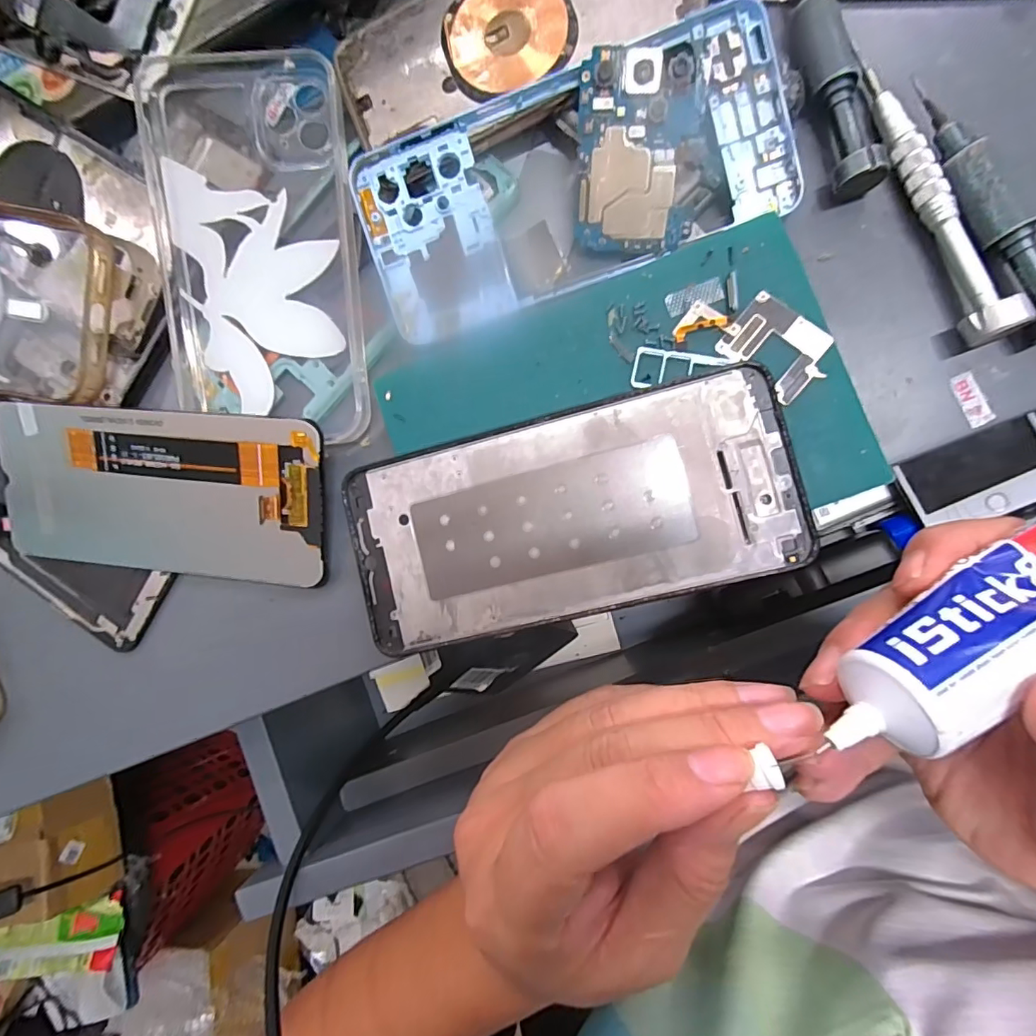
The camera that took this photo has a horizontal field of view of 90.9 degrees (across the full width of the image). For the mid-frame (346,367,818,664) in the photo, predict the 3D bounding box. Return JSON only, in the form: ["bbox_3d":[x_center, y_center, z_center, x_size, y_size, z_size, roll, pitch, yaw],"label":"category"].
[{"bbox_3d":[0.017,-0.001,0.190,0.159,0.014,0.073,-15,91,7],"label":"mid-frame"}]

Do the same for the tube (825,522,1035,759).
[{"bbox_3d":[0.140,0.026,0.139,0.123,0.028,0.027,-26,90,-8],"label":"tube"}]

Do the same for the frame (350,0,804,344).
[{"bbox_3d":[0.020,-0.130,0.199,0.163,0.011,0.078,-15,91,7],"label":"frame"}]

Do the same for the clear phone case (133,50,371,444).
[{"bbox_3d":[-0.111,-0.118,0.215,0.085,0.009,0.169,-6,92,7],"label":"clear phone case"}]

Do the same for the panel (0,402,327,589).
[{"bbox_3d":[-0.157,-0.010,0.220,0.154,0.006,0.071,5,103,8],"label":"panel"}]

